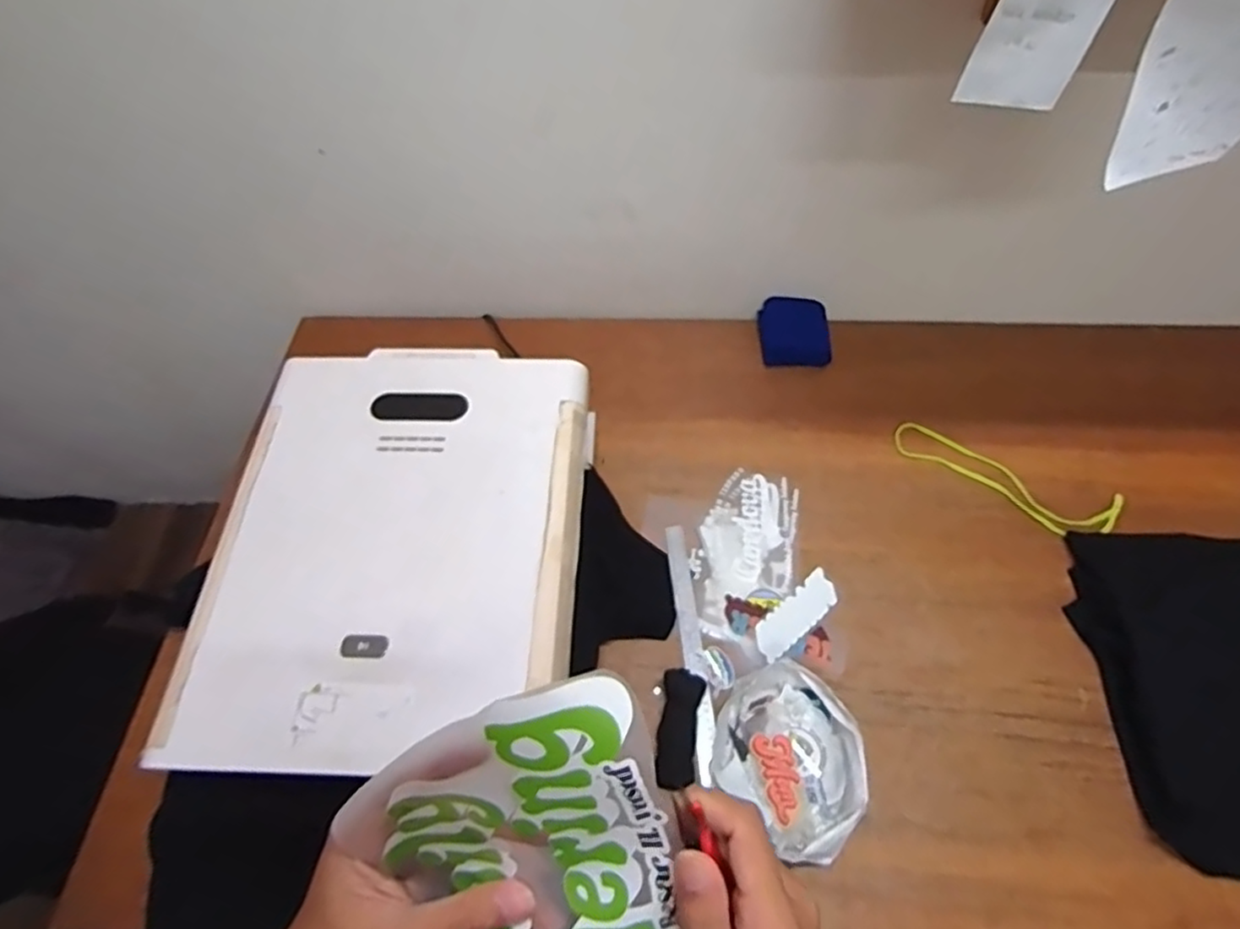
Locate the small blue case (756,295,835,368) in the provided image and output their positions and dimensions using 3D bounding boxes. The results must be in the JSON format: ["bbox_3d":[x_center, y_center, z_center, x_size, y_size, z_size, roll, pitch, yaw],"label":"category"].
[{"bbox_3d":[0.288,-0.219,1.099,0.114,0.039,0.117,1,59,3],"label":"small blue case"}]

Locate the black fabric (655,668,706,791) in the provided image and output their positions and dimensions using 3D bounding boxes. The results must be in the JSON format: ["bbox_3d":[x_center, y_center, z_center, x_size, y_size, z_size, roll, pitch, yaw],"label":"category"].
[{"bbox_3d":[0.071,0.313,0.792,0.051,0.015,0.130,12,78,-13],"label":"black fabric"}]

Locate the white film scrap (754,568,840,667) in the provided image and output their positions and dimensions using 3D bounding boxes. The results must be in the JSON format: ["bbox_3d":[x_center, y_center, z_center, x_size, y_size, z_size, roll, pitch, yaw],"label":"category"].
[{"bbox_3d":[0.227,0.194,0.862,0.137,0.012,0.049,-37,64,-18],"label":"white film scrap"}]

